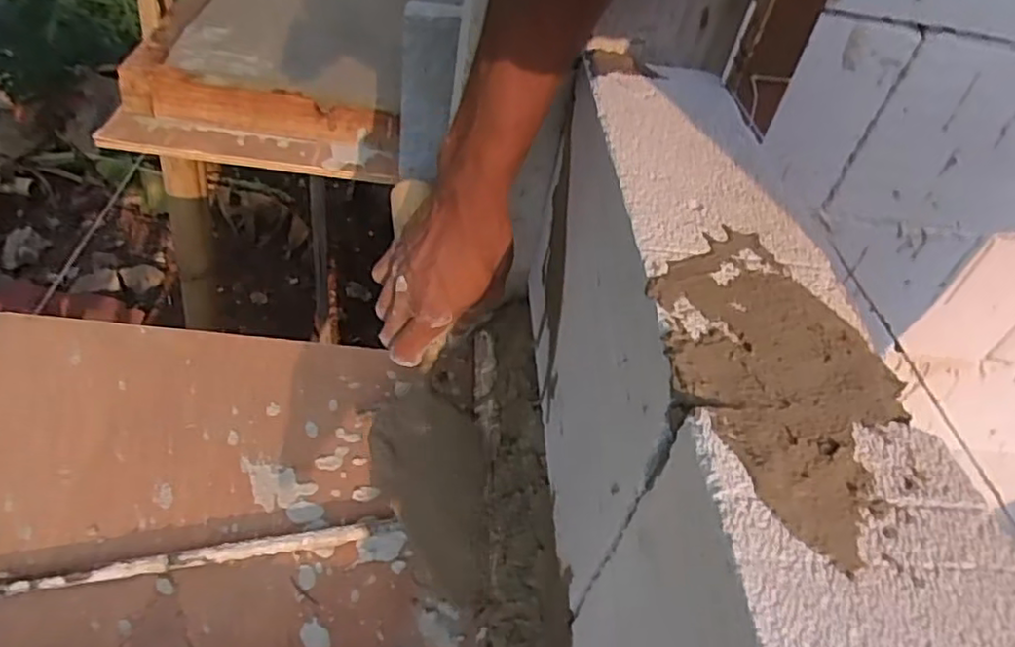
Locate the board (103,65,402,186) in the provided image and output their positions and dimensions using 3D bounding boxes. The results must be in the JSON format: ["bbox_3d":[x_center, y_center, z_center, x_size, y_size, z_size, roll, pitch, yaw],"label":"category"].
[{"bbox_3d":[-0.321,-0.253,0.833,0.352,0.077,0.092,6,44,-1],"label":"board"}]

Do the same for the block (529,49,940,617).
[{"bbox_3d":[0.087,0.007,0.378,0.100,0.180,0.316,6,43,-8],"label":"block"}]

